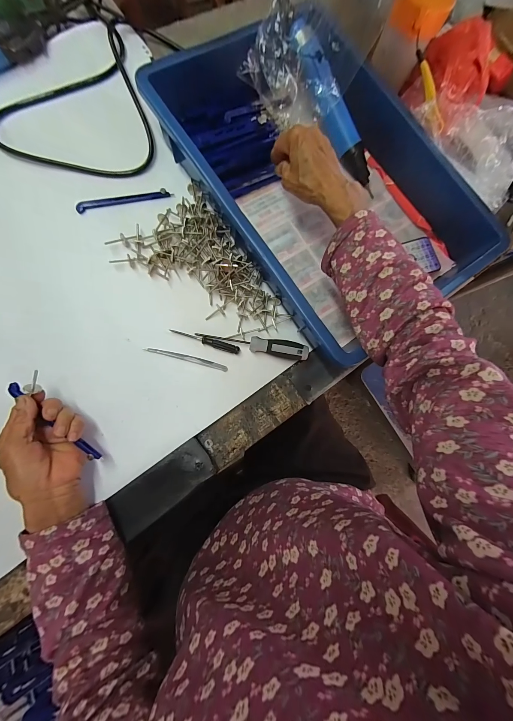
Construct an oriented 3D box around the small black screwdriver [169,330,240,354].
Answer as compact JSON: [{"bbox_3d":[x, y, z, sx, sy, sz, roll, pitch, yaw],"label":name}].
[{"bbox_3d":[-0.067,-0.025,0.346,0.091,0.006,0.010,16,81,-4],"label":"small black screwdriver"}]

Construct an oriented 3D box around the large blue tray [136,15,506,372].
[{"bbox_3d":[0.089,-0.240,0.353,0.293,0.069,0.415,-35,88,-9],"label":"large blue tray"}]

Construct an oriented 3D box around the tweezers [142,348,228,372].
[{"bbox_3d":[-0.089,-0.003,0.341,0.105,0.004,0.009,14,81,-4],"label":"tweezers"}]

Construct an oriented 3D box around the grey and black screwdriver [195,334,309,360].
[{"bbox_3d":[-0.005,-0.020,0.346,0.142,0.021,0.022,8,82,-5],"label":"grey and black screwdriver"}]

